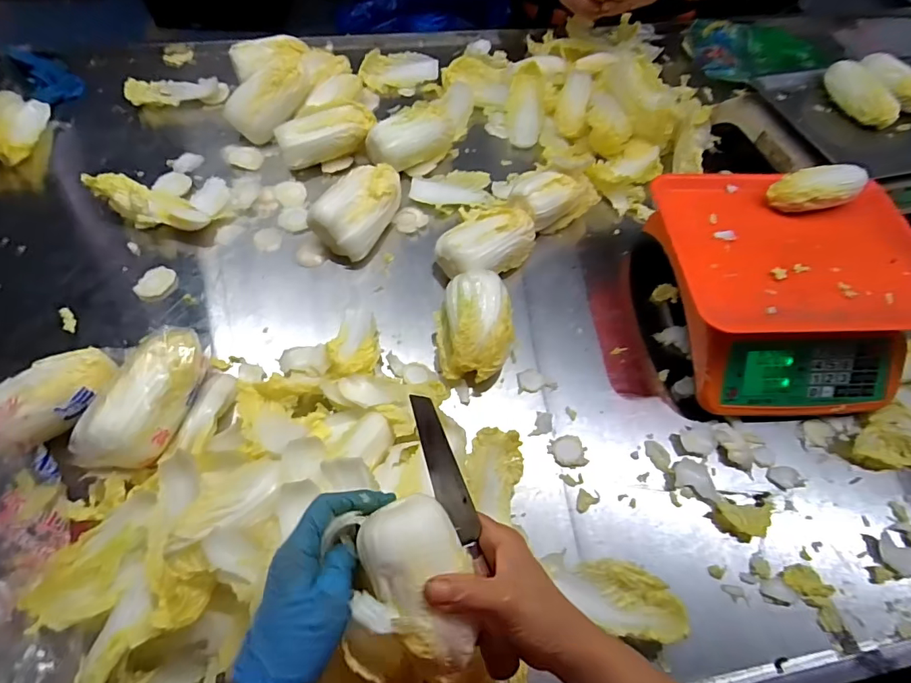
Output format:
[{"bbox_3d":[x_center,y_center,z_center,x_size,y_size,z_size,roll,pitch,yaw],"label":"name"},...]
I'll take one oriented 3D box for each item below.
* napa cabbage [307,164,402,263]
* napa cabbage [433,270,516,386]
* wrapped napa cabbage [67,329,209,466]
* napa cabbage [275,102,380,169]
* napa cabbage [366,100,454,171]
[{"bbox_3d":[-0.127,-0.175,0.650,0.075,0.076,0.137,32,63,14],"label":"napa cabbage"},{"bbox_3d":[0.022,-0.013,0.572,0.086,0.074,0.117,-6,60,-7],"label":"napa cabbage"},{"bbox_3d":[-0.316,0.061,0.496,0.069,0.076,0.144,10,59,2],"label":"wrapped napa cabbage"},{"bbox_3d":[-0.188,-0.303,0.698,0.139,0.062,0.061,-13,61,-11],"label":"napa cabbage"},{"bbox_3d":[-0.062,-0.299,0.712,0.131,0.061,0.071,-28,65,-19],"label":"napa cabbage"}]

